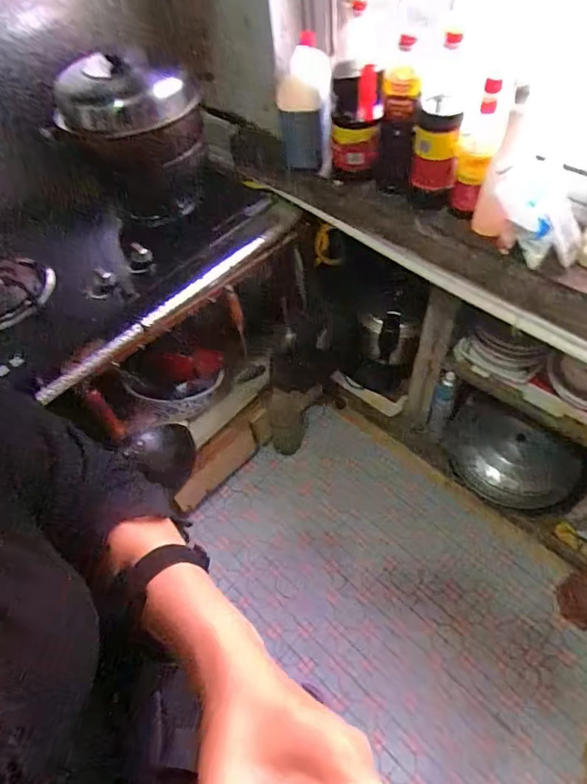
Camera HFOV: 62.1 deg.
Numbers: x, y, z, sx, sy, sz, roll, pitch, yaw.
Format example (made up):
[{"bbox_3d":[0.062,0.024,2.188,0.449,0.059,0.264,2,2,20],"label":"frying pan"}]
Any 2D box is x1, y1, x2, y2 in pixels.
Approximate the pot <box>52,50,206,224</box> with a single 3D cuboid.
[{"bbox_3d":[-0.315,-0.536,0.997,0.252,0.253,0.261,-11,54,-2],"label":"pot"}]

